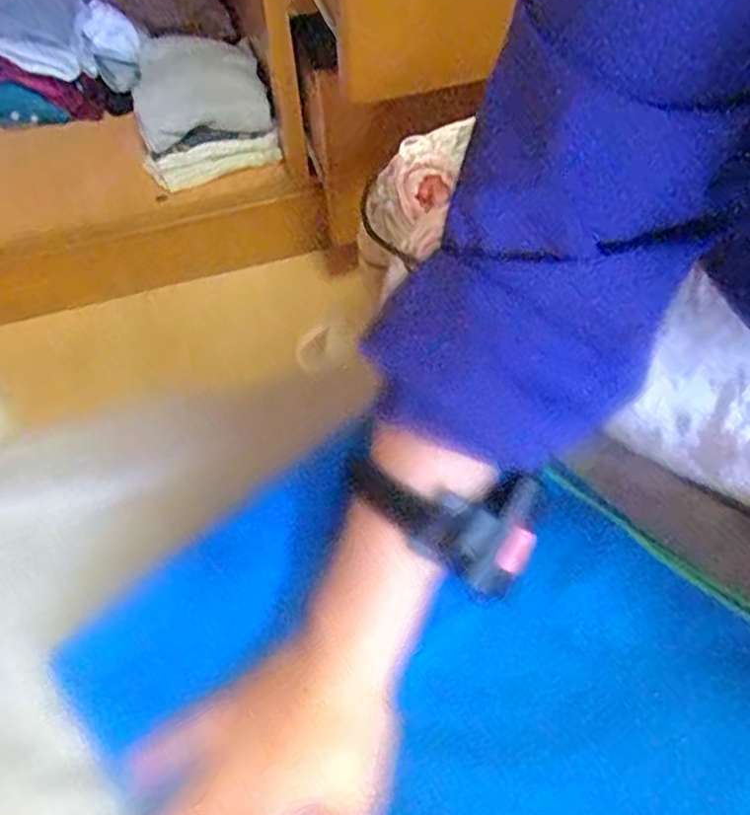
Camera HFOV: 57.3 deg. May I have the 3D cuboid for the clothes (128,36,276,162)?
[{"bbox_3d":[-0.280,-0.503,1.062,0.190,0.067,0.243,-16,55,-9],"label":"clothes"}]

